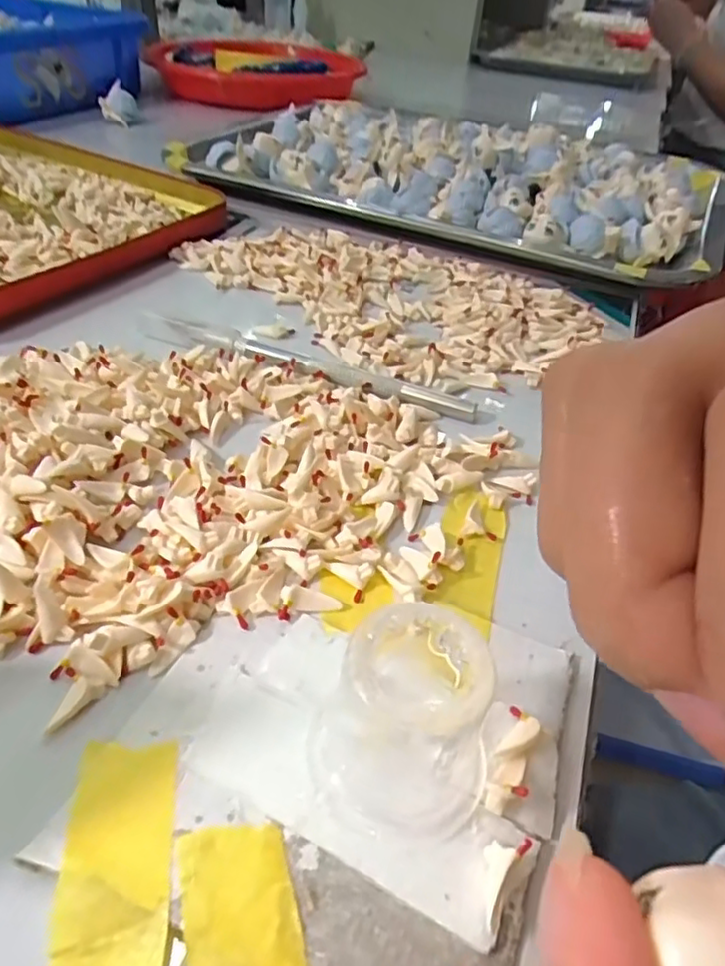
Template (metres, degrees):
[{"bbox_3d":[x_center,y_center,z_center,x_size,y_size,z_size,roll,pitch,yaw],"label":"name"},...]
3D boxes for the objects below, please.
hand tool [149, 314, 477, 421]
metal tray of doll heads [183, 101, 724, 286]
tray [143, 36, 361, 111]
[{"bbox_3d":[-0.022,-0.049,0.255,0.139,0.005,0.009,16,42,12],"label":"hand tool"},{"bbox_3d":[0.072,-0.222,0.444,0.344,0.032,0.256,19,43,16],"label":"metal tray of doll heads"},{"bbox_3d":[-0.096,-0.419,0.649,0.187,0.032,0.196,11,42,4],"label":"tray"}]

